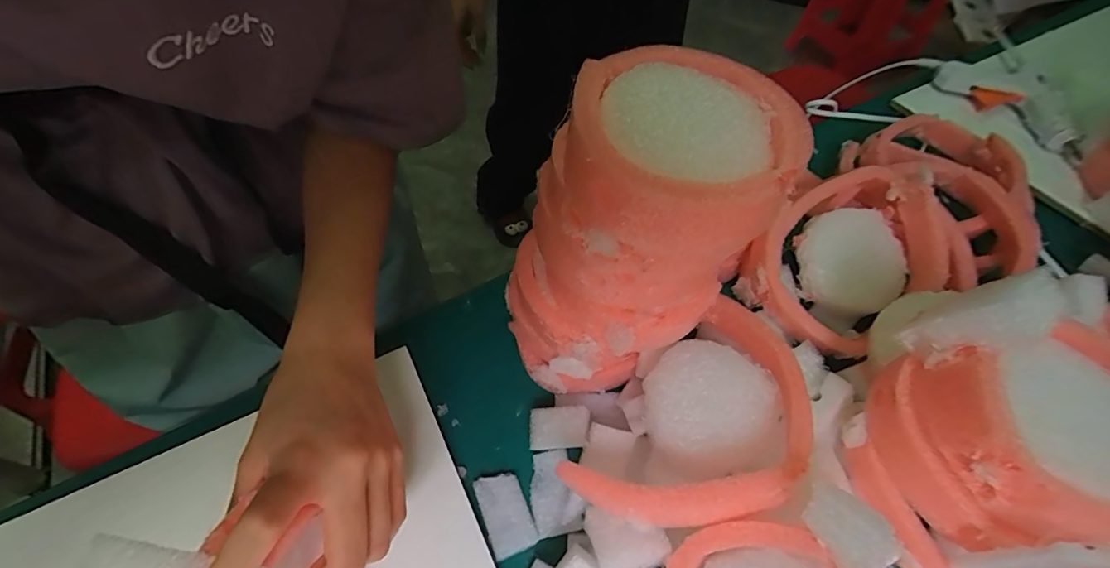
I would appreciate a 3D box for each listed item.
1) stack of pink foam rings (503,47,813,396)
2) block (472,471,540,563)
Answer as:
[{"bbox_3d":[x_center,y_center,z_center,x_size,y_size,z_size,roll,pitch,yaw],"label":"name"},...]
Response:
[{"bbox_3d":[0.038,-0.007,0.277,0.102,0.219,0.100,39,63,24],"label":"stack of pink foam rings"},{"bbox_3d":[-0.031,0.141,0.296,0.028,0.004,0.047,-20,57,-14],"label":"block"}]

